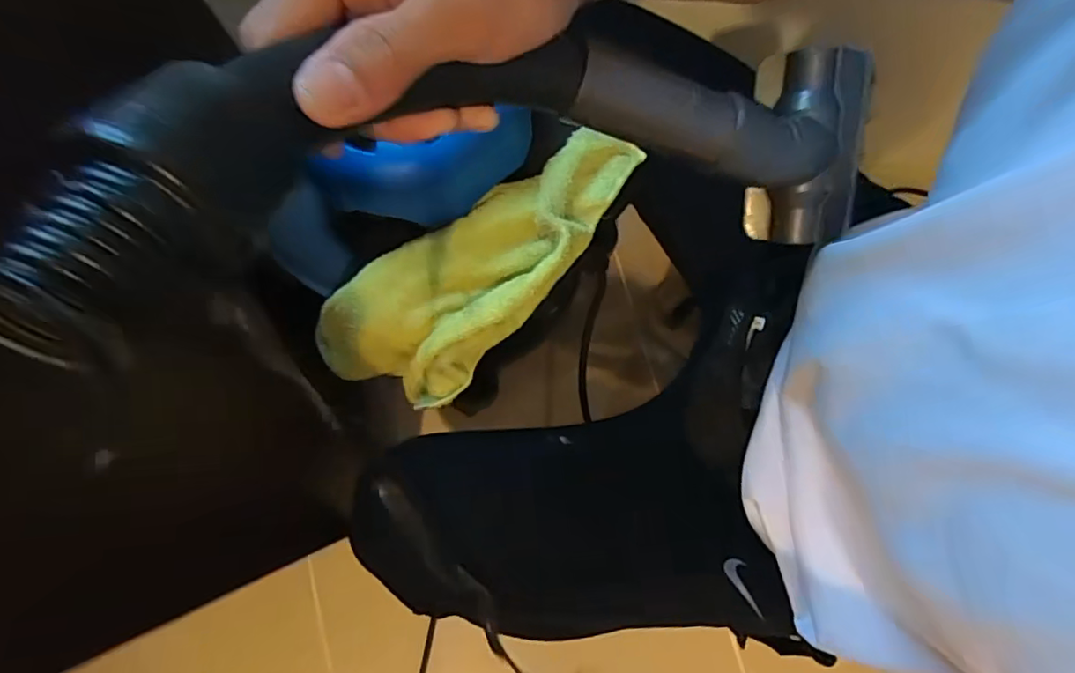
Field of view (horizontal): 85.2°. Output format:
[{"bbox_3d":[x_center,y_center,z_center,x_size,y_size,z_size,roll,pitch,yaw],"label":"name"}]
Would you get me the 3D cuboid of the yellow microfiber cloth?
[{"bbox_3d":[-0.046,-0.043,0.466,0.301,0.088,0.103,-37,81,8],"label":"yellow microfiber cloth"}]

